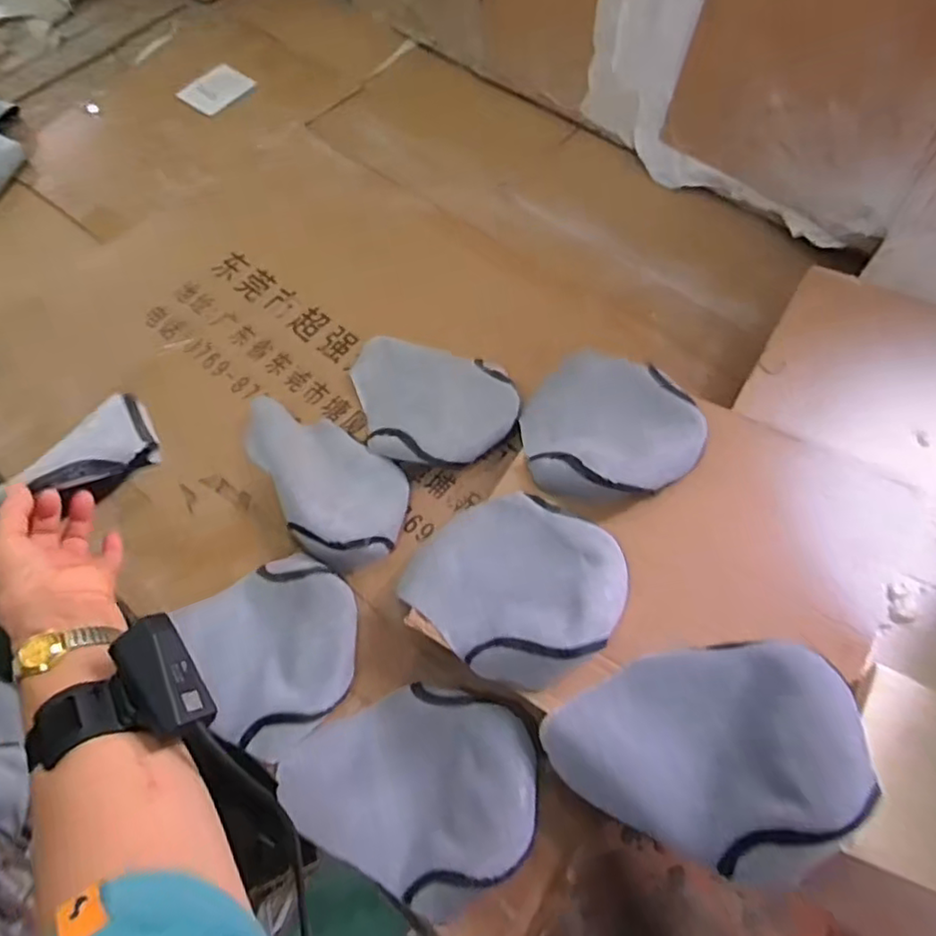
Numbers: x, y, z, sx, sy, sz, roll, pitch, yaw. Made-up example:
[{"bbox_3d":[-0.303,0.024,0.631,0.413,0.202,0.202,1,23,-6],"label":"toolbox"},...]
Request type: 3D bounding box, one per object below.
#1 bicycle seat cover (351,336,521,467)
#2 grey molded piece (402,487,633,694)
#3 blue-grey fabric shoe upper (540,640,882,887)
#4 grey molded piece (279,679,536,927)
[{"bbox_3d":[-0.047,-0.109,0.923,0.218,0.069,0.266,-14,64,-6],"label":"bicycle seat cover"},{"bbox_3d":[0.053,0.120,0.707,0.203,0.090,0.230,-40,69,-18],"label":"grey molded piece"},{"bbox_3d":[0.209,0.260,0.580,0.245,0.133,0.184,1,63,1],"label":"blue-grey fabric shoe upper"},{"bbox_3d":[-0.060,0.334,0.685,0.259,0.078,0.205,26,66,13],"label":"grey molded piece"}]

